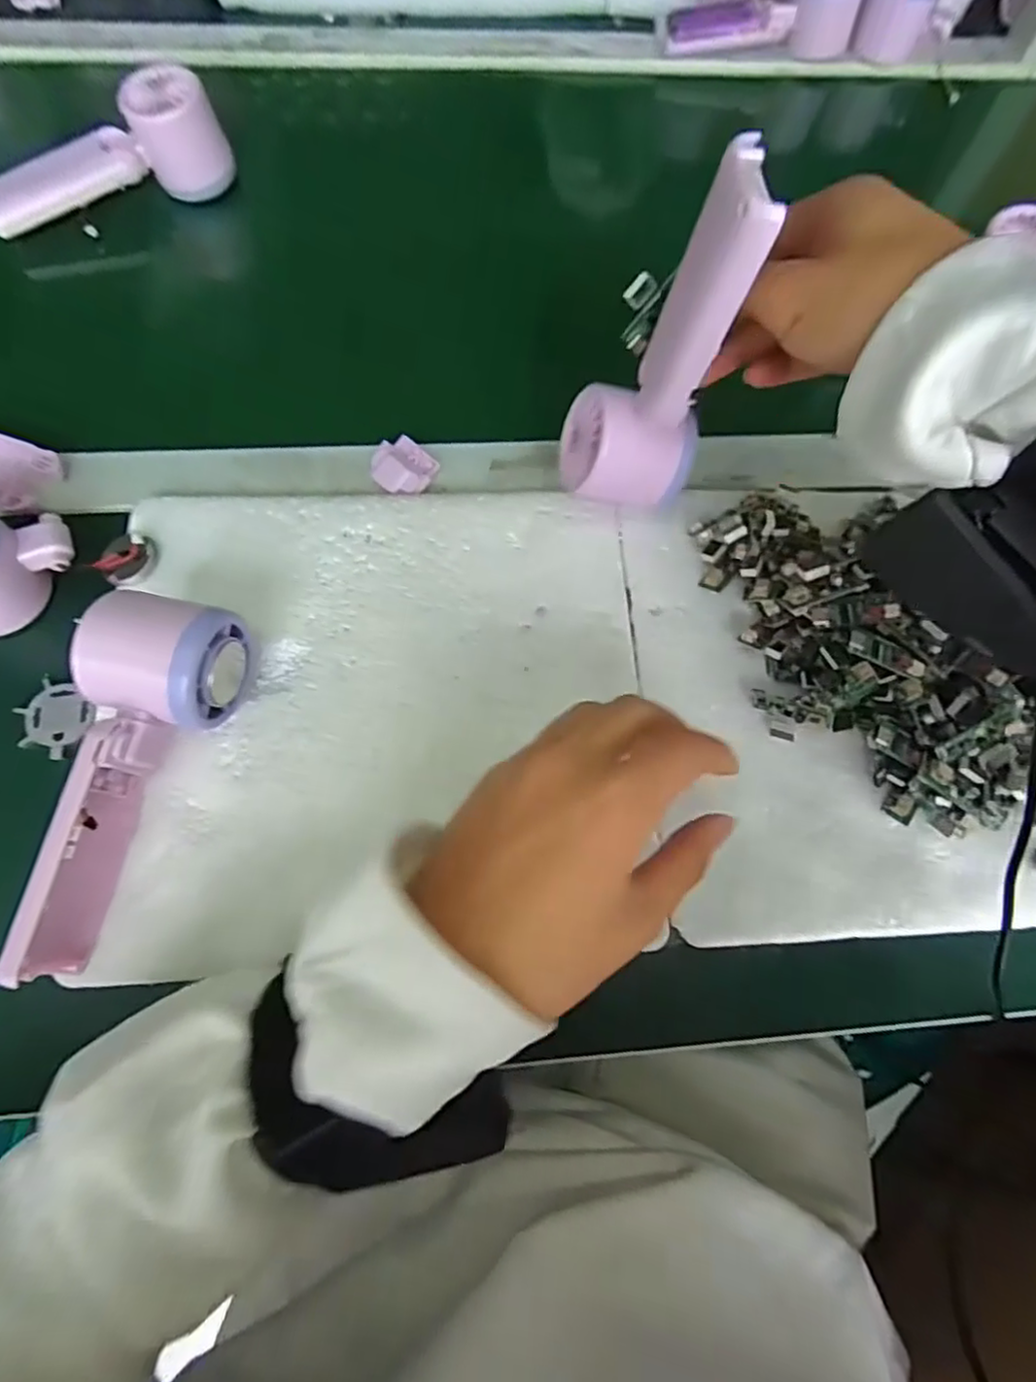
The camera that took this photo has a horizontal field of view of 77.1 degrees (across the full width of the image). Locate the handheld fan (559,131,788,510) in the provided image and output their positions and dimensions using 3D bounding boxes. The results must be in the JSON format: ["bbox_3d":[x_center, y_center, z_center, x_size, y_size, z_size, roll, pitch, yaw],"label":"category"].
[{"bbox_3d":[0.063,-0.141,0.295,0.067,0.167,0.042,33,66,3],"label":"handheld fan"}]

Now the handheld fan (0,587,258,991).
[{"bbox_3d":[-0.161,0.036,0.281,0.061,0.059,0.162,2,68,-2],"label":"handheld fan"}]

